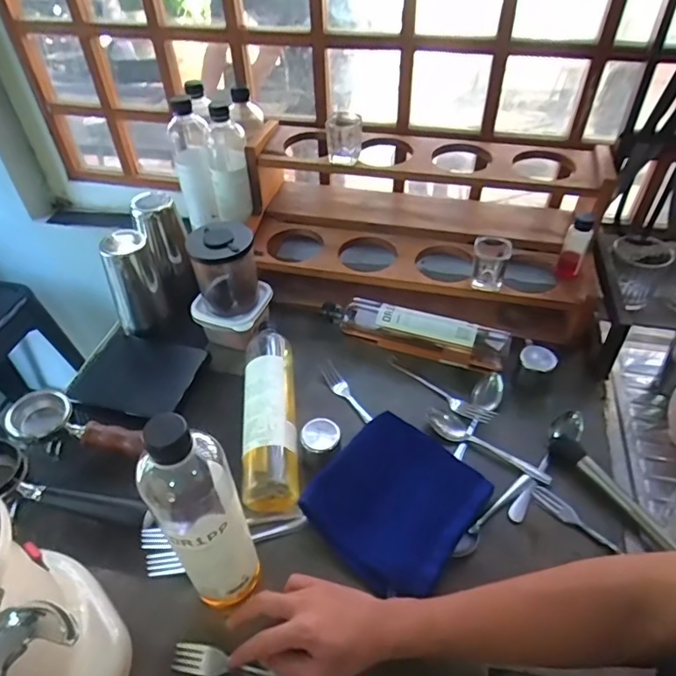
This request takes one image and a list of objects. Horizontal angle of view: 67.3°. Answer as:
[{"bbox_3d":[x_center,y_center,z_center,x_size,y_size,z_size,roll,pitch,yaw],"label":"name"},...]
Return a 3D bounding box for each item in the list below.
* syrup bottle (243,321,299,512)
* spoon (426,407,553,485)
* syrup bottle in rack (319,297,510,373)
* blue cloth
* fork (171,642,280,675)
[{"bbox_3d":[-0.089,0.087,0.655,0.062,0.057,0.266,-4,47,-5],"label":"syrup bottle"},{"bbox_3d":[0.188,0.131,0.639,0.162,0.019,0.037,22,50,19],"label":"spoon"},{"bbox_3d":[0.107,-0.008,0.747,0.270,0.060,0.051,15,47,17],"label":"syrup bottle in rack"},{"bbox_3d":[0.069,0.179,0.577,0.159,0.038,0.177,31,53,25],"label":"blue cloth"},{"bbox_3d":[-0.073,0.314,0.469,0.170,0.022,0.023,12,47,8],"label":"fork"}]

